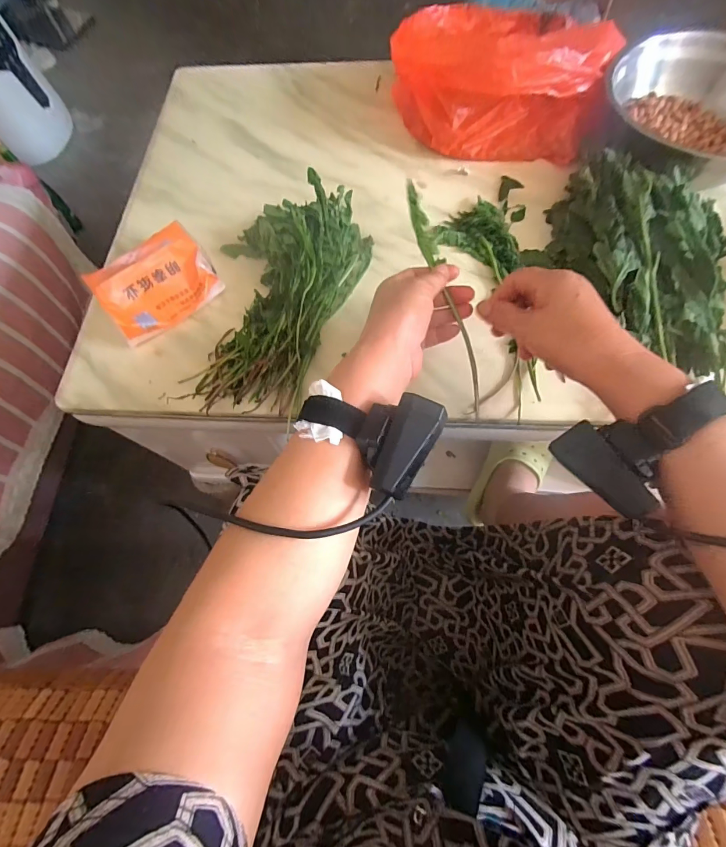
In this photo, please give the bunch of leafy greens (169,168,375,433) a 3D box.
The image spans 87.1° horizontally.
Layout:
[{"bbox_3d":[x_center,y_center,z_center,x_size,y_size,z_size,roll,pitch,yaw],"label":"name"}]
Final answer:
[{"bbox_3d":[-0.099,-0.150,0.431,0.176,0.068,0.280,12,70,7],"label":"bunch of leafy greens"}]

